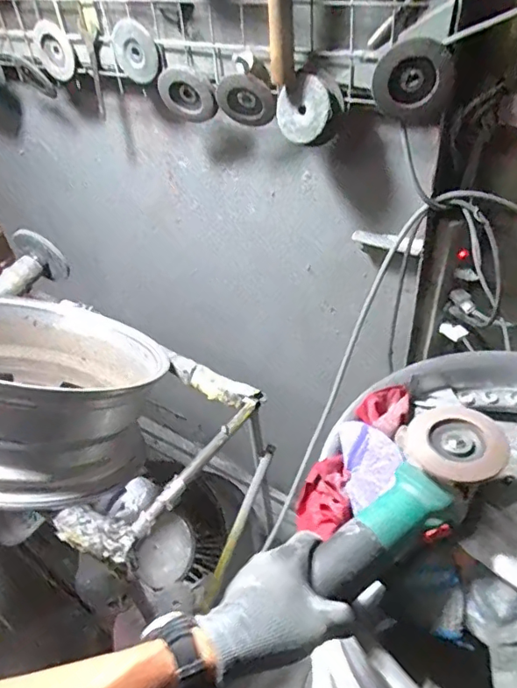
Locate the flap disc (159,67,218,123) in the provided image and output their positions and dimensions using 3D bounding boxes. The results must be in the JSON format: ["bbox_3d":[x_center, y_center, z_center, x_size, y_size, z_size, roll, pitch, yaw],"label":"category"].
[{"bbox_3d":[-0.112,-0.408,0.854,0.110,0.096,0.029,23,68,19],"label":"flap disc"}]

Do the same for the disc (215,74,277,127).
[{"bbox_3d":[-0.023,-0.369,0.788,0.094,0.087,0.018,-18,48,58],"label":"disc"}]

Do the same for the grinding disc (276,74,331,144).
[{"bbox_3d":[0.062,-0.328,0.726,0.014,0.087,0.084,-26,74,-40],"label":"grinding disc"}]

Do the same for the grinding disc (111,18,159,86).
[{"bbox_3d":[-0.205,-0.484,0.846,0.099,0.098,0.019,51,56,-6],"label":"grinding disc"}]

